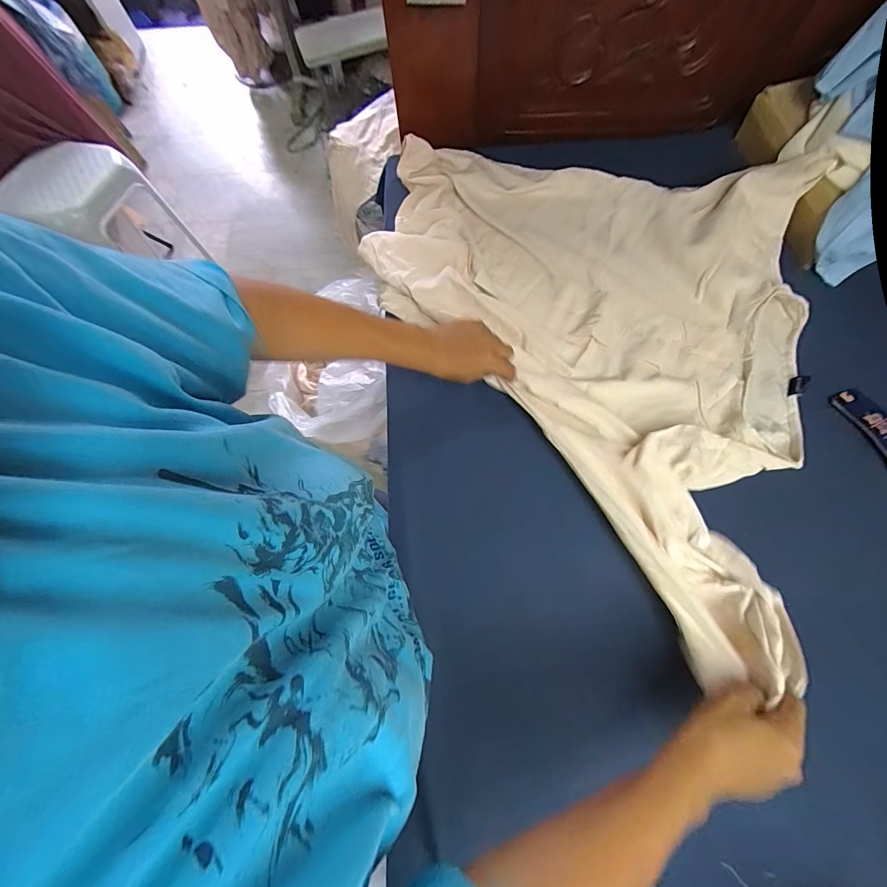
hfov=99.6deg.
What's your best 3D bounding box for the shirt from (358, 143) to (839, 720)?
[{"bbox_3d":[0.166,-0.170,0.487,0.605,0.080,0.614,27,73,8],"label":"shirt"}]

